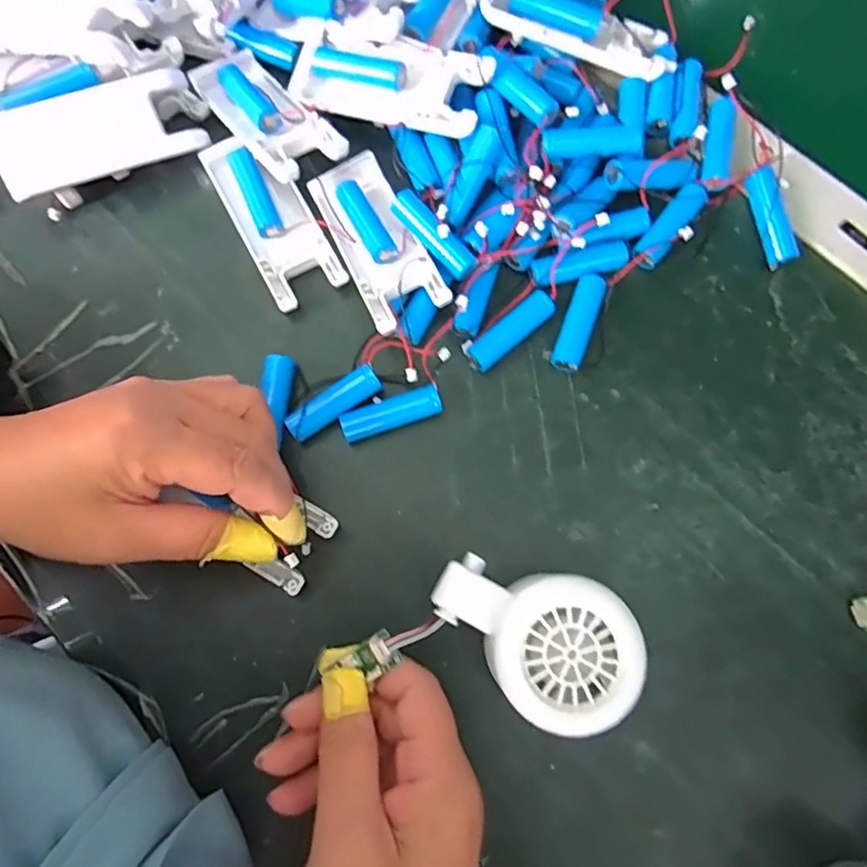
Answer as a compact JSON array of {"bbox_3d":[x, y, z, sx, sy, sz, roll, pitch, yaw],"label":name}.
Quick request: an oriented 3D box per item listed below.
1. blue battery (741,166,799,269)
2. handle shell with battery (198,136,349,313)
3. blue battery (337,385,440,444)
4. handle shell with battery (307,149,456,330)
[{"bbox_3d":[0.175,-0.112,0.306,0.015,0.011,0.050,-19,93,-3],"label":"blue battery"},{"bbox_3d":[-0.085,-0.115,0.313,0.039,0.014,0.100,-28,79,-5],"label":"handle shell with battery"},{"bbox_3d":[-0.021,-0.009,0.295,0.050,0.013,0.014,-19,78,-3],"label":"blue battery"},{"bbox_3d":[-0.029,-0.099,0.301,0.039,0.023,0.102,-24,79,-4],"label":"handle shell with battery"}]

